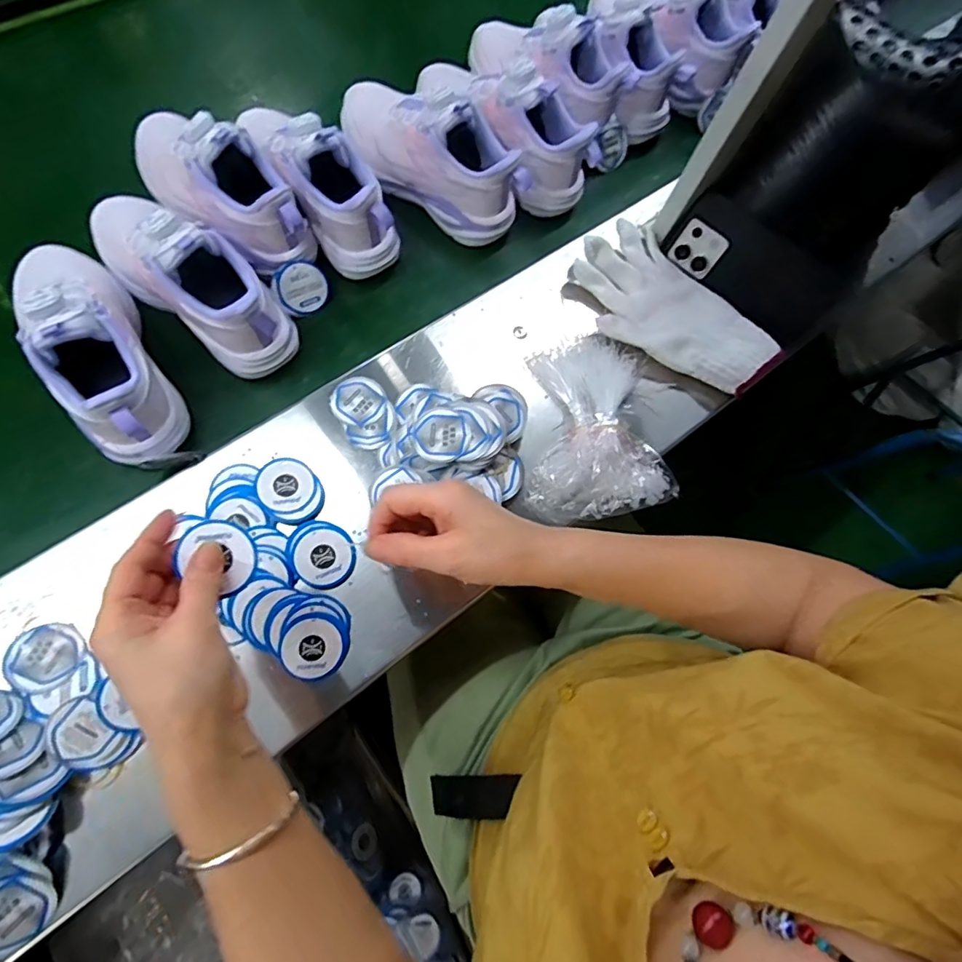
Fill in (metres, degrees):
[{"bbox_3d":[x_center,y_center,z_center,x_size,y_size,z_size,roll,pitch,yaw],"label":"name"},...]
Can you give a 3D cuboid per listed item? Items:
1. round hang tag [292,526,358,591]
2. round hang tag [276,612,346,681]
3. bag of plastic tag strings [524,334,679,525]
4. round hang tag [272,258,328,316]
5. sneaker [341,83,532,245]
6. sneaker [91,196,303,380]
[{"bbox_3d":[-0.129,0.063,0.434,0.048,0.004,0.050,5,76,-19],"label":"round hang tag"},{"bbox_3d":[-0.132,0.130,0.411,0.046,0.004,0.049,3,79,-14],"label":"round hang tag"},{"bbox_3d":[0.099,-0.053,0.489,0.126,0.024,0.172,-4,69,-8],"label":"bag of plastic tag strings"},{"bbox_3d":[-0.178,-0.192,0.521,0.050,0.004,0.050,-8,107,-27],"label":"round hang tag"},{"bbox_3d":[-0.051,-0.347,0.541,0.230,0.102,0.078,35,69,8],"label":"sneaker"},{"bbox_3d":[-0.262,-0.199,0.470,0.215,0.101,0.087,37,69,8],"label":"sneaker"}]

